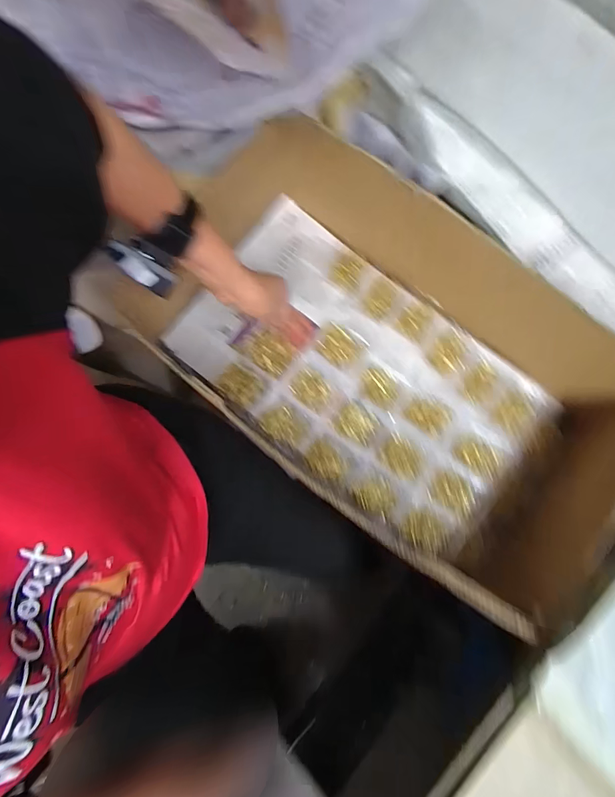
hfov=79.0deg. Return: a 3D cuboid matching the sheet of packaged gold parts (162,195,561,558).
[{"bbox_3d":[0.080,-0.028,0.559,0.526,0.031,0.318,37,79,2],"label":"sheet of packaged gold parts"}]

